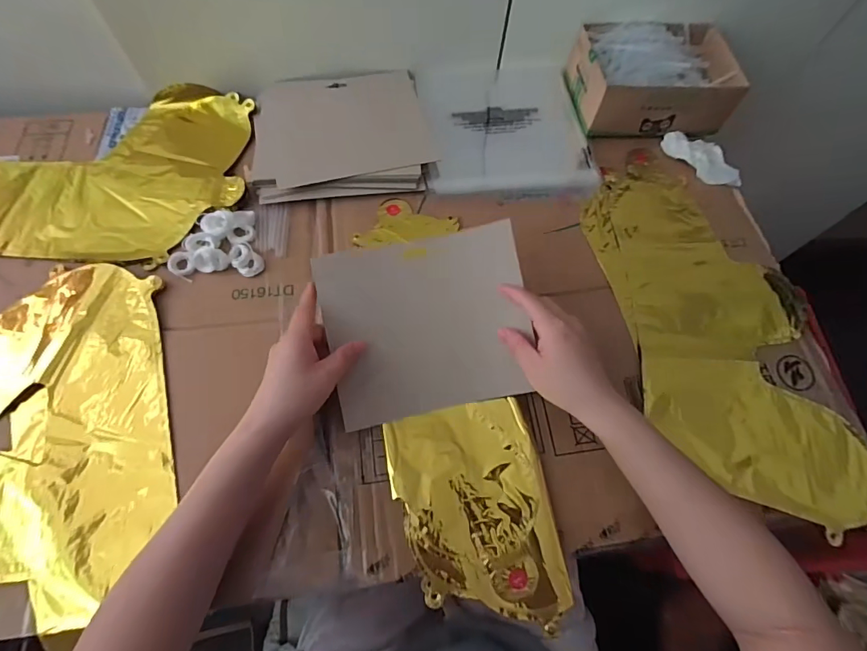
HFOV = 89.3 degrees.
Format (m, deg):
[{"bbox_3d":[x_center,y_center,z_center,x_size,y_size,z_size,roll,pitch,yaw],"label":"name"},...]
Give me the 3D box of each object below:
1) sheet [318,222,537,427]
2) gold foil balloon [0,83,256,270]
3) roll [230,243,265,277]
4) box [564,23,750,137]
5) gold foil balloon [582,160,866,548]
[{"bbox_3d":[-0.004,0.001,0.423,0.186,0.023,0.164,-13,95,-10],"label":"sheet"},{"bbox_3d":[-0.422,-0.183,0.509,0.389,0.013,0.250,-1,66,-3],"label":"gold foil balloon"},{"bbox_3d":[-0.200,-0.070,0.468,0.038,0.011,0.028,41,70,15],"label":"roll"},{"bbox_3d":[0.281,-0.311,0.557,0.188,0.077,0.132,-7,66,-5],"label":"box"},{"bbox_3d":[0.296,-0.002,0.473,0.203,0.032,0.420,-9,67,-7],"label":"gold foil balloon"}]

